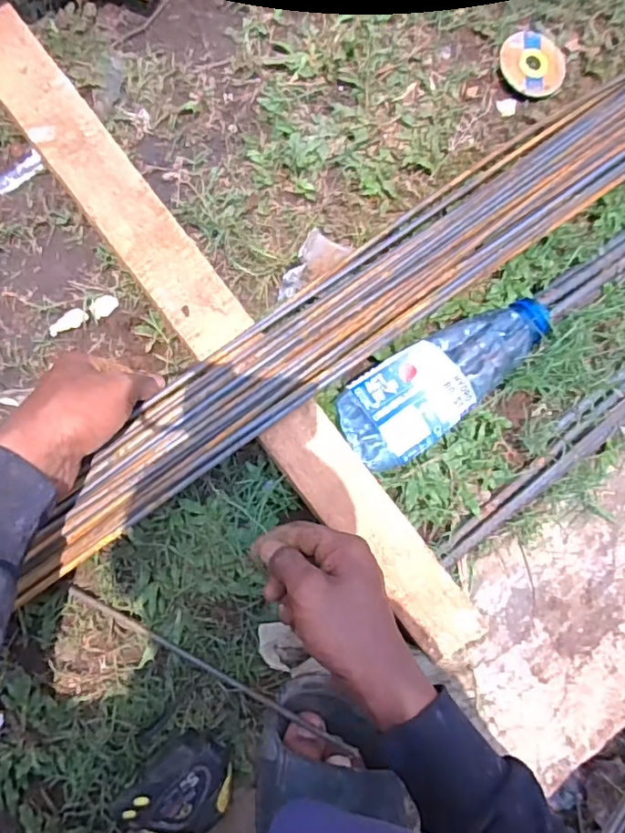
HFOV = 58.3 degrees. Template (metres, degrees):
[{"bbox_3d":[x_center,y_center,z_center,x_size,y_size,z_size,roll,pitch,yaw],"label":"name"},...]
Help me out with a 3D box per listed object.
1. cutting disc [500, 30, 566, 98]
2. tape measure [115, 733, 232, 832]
[{"bbox_3d":[0.216,-0.347,0.548,0.066,0.004,0.067,1,83,-9],"label":"cutting disc"},{"bbox_3d":[-0.097,0.281,0.425,0.060,0.031,0.077,42,81,-1],"label":"tape measure"}]

